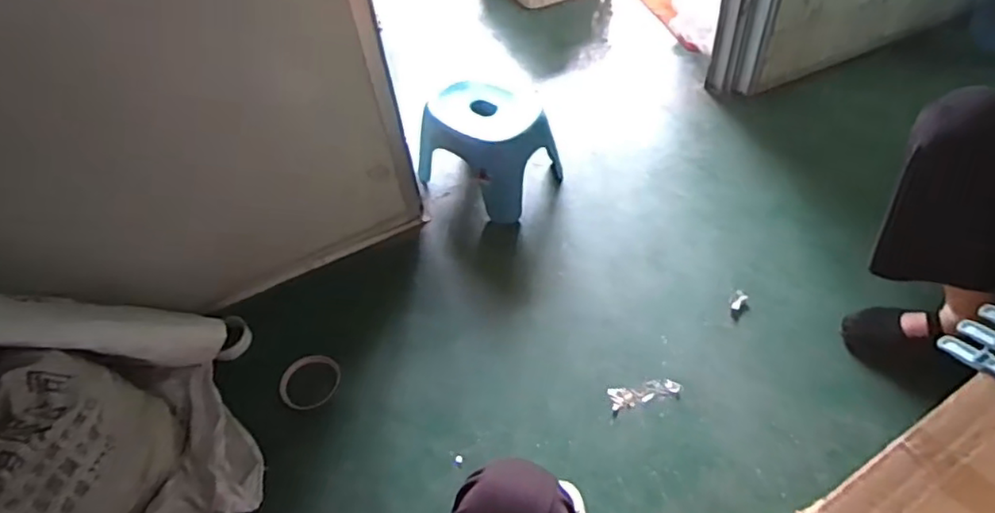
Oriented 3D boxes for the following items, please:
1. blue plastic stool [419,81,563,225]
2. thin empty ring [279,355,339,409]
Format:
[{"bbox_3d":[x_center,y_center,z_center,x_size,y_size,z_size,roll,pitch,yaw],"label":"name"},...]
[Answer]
[{"bbox_3d":[-0.017,-0.230,1.311,0.242,0.215,0.196,30,59,28],"label":"blue plastic stool"},{"bbox_3d":[-0.343,0.230,1.144,0.101,0.019,0.102,-3,49,4],"label":"thin empty ring"}]

